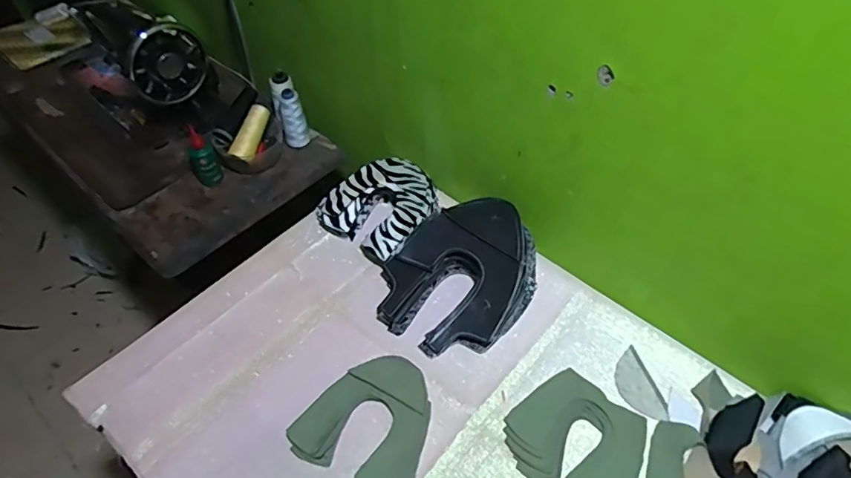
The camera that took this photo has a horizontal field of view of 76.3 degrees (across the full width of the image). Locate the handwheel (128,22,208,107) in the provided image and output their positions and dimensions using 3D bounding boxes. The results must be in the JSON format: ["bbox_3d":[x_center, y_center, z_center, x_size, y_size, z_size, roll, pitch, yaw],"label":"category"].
[{"bbox_3d":[-0.442,-0.300,0.922,0.043,0.125,0.131,29,56,21],"label":"handwheel"}]

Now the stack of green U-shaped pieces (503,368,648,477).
[{"bbox_3d":[0.191,0.248,0.662,0.166,0.018,0.138,33,58,24],"label":"stack of green U-shaped pieces"}]

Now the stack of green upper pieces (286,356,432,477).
[{"bbox_3d":[-0.067,0.227,0.688,0.159,0.021,0.160,23,54,18],"label":"stack of green upper pieces"}]

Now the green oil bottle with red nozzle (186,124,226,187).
[{"bbox_3d":[-0.387,-0.142,0.943,0.045,0.096,0.052,-23,55,-18],"label":"green oil bottle with red nozzle"}]

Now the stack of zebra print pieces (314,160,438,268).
[{"bbox_3d":[-0.072,-0.052,0.879,0.169,0.076,0.163,34,58,24],"label":"stack of zebra print pieces"}]

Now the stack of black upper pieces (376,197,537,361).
[{"bbox_3d":[0.053,0.044,0.785,0.194,0.097,0.242,37,60,26],"label":"stack of black upper pieces"}]

